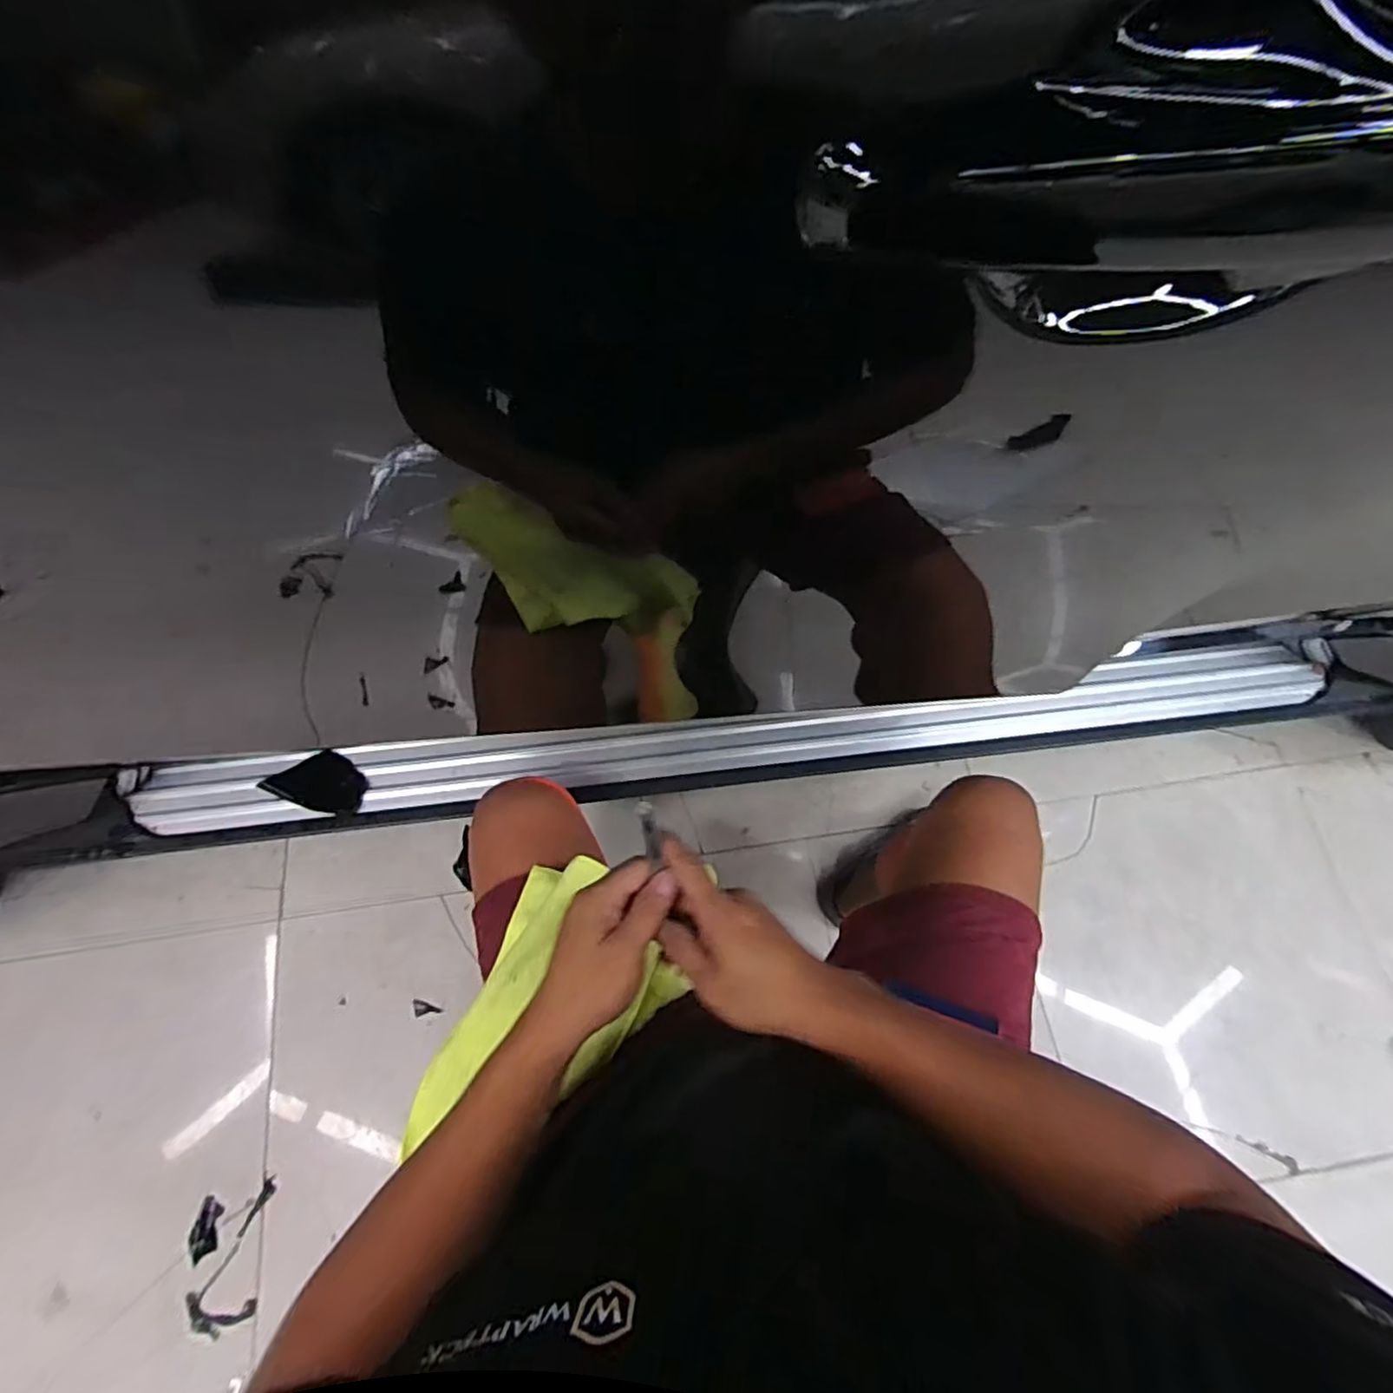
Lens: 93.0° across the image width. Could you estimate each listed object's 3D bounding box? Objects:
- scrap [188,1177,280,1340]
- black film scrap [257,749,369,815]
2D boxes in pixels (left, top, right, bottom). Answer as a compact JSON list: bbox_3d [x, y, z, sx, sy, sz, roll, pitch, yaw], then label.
[{"bbox_3d":[-0.693,0.823,0.973,0.118,0.008,0.191,0,72,3],"label":"scrap"},{"bbox_3d":[-0.474,0.104,0.830,0.118,0.015,0.071,21,70,-1],"label":"black film scrap"}]

